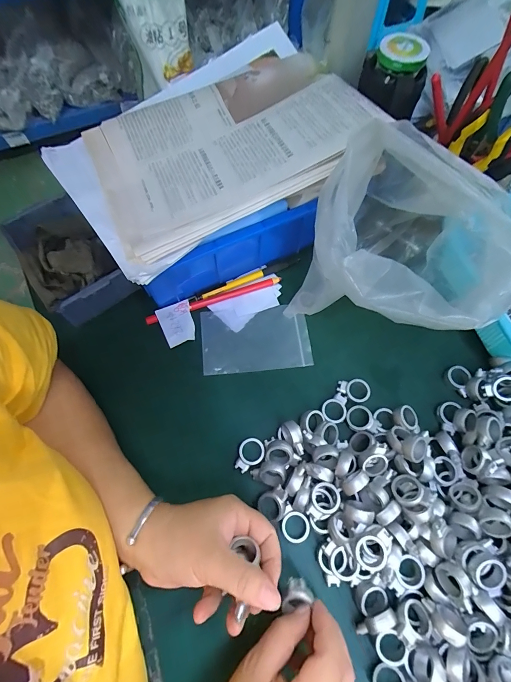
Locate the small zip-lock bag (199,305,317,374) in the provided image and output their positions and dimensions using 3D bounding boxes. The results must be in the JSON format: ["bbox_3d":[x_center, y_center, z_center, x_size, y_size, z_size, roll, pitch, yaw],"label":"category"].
[{"bbox_3d":[0.000,-0.002,0.381,0.124,0.006,0.076,-6,68,-2],"label":"small zip-lock bag"}]

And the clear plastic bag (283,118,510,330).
[{"bbox_3d":[0.127,-0.083,0.316,0.139,0.180,0.170,-3,68,-2],"label":"clear plastic bag"}]

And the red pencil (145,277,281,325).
[{"bbox_3d":[-0.050,-0.051,0.396,0.168,0.009,0.011,-19,69,-8],"label":"red pencil"}]

